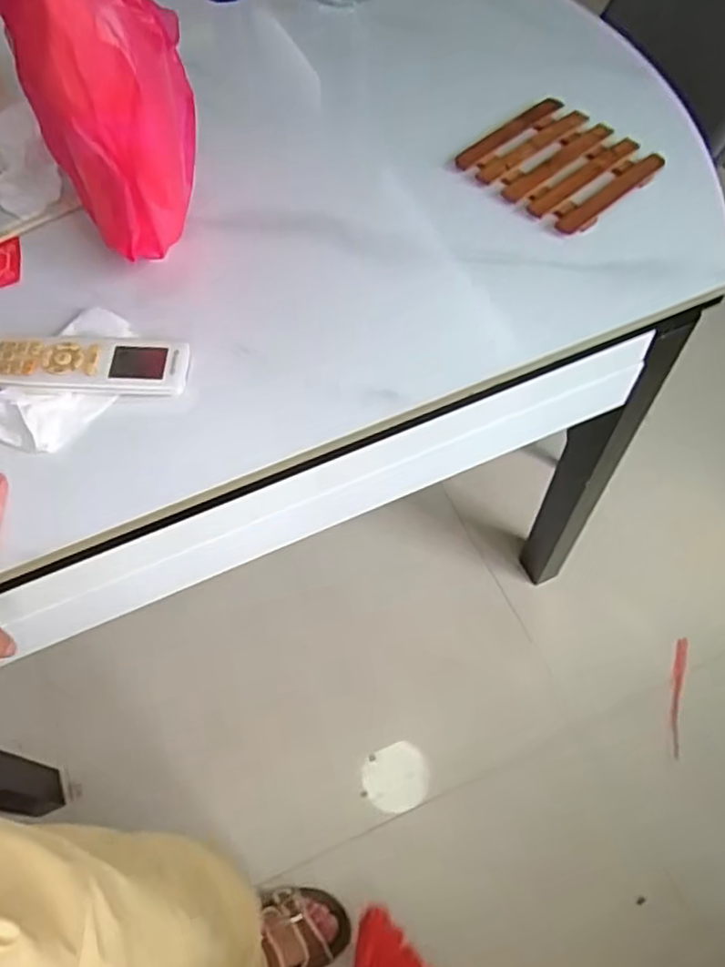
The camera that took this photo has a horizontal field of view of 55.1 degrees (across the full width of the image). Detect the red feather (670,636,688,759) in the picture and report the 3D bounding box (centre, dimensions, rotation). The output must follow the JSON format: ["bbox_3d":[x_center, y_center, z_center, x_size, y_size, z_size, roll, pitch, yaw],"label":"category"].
[{"bbox_3d":[0.536,0.364,1.181,0.025,0.012,0.194,8,79,6],"label":"red feather"}]

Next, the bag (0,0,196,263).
[{"bbox_3d":[-0.193,-0.299,0.560,0.124,0.234,0.146,-23,62,-11],"label":"bag"}]

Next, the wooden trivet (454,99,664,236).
[{"bbox_3d":[0.191,-0.313,0.681,0.141,0.012,0.152,-39,66,-19],"label":"wooden trivet"}]

